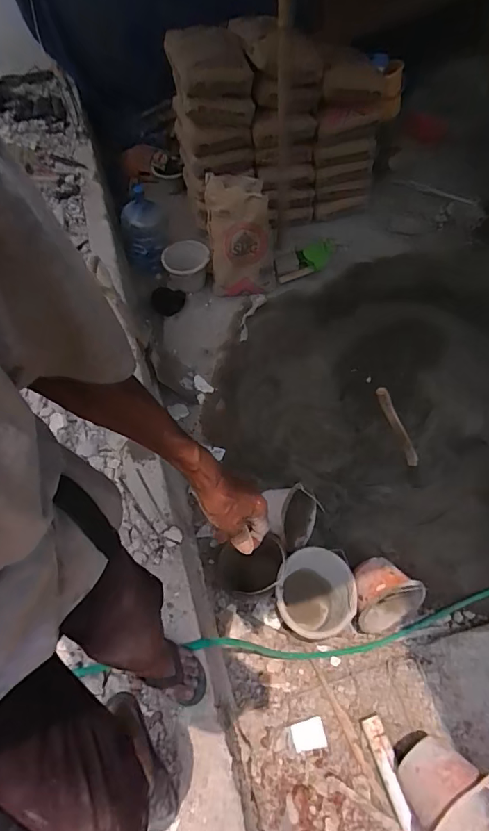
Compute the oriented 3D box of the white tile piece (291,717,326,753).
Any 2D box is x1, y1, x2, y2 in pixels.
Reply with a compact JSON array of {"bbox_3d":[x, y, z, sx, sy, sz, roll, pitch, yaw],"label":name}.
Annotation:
[{"bbox_3d":[0.200,0.998,1.399,0.101,0.011,0.078,-11,56,-3],"label":"white tile piece"}]

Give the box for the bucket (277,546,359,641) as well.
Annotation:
[{"bbox_3d":[0.250,0.640,1.578,0.261,0.188,0.285,-2,56,3],"label":"bucket"}]

